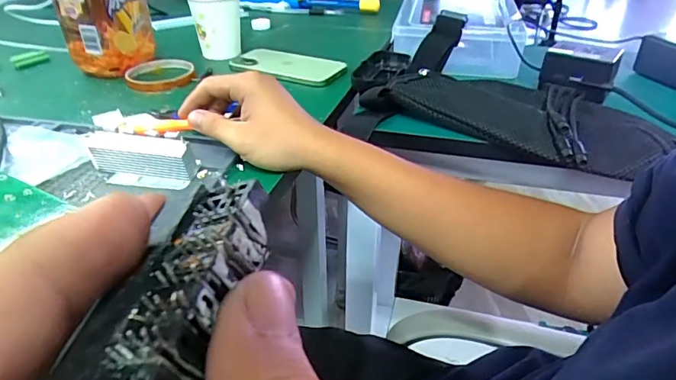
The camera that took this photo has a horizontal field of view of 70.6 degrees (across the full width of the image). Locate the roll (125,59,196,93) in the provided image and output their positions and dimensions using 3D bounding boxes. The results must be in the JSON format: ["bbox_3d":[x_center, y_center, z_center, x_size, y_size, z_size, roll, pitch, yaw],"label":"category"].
[{"bbox_3d":[-0.221,-0.145,0.594,0.081,0.015,0.082,-11,34,-16],"label":"roll"}]

